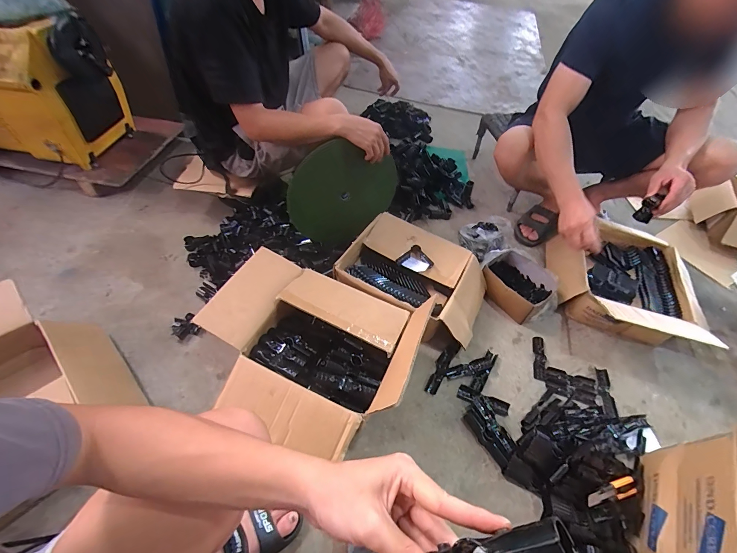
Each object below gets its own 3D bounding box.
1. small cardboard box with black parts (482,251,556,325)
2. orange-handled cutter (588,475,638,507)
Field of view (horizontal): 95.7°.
[{"bbox_3d":[0.461,0.027,1.052,0.184,0.081,0.202,-32,60,-26],"label":"small cardboard box with black parts"},{"bbox_3d":[0.515,0.452,0.700,0.154,0.009,0.032,-1,50,-24],"label":"orange-handled cutter"}]

